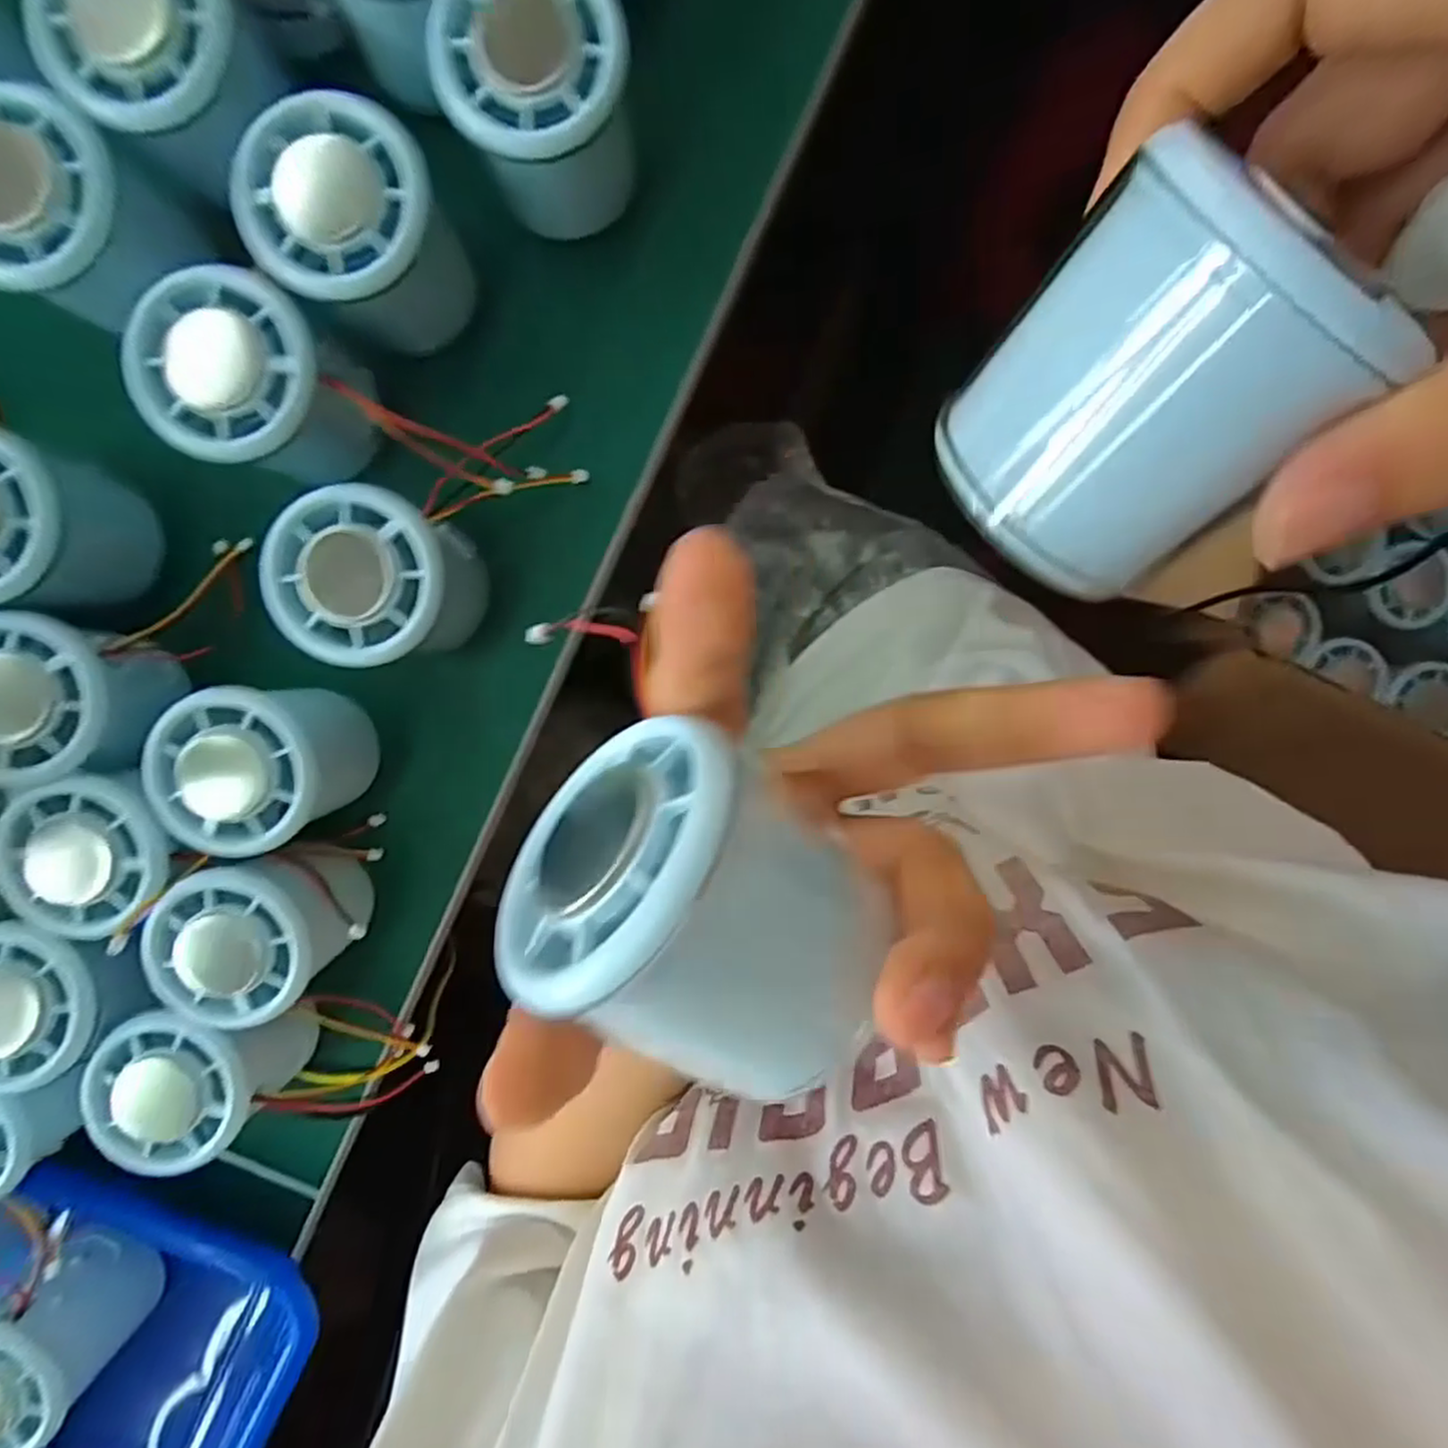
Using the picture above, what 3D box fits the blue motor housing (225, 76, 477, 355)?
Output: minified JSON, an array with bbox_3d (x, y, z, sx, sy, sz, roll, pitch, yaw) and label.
[{"bbox_3d":[-0.120,-0.165,0.242,0.054,0.058,0.051,0,97,1],"label":"blue motor housing"}]

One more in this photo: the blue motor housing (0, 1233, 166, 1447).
[{"bbox_3d":[-0.271,0.244,0.284,0.061,0.055,0.055,-43,94,5],"label":"blue motor housing"}]

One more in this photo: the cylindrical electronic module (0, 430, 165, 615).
[{"bbox_3d":[-0.240,-0.068,0.246,0.059,0.054,0.058,4,97,0],"label":"cylindrical electronic module"}]

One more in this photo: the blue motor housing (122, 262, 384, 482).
[{"bbox_3d":[-0.156,-0.114,0.242,0.060,0.047,0.061,-10,96,2],"label":"blue motor housing"}]

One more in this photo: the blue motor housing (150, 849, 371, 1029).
[{"bbox_3d":[-0.171,0.075,0.269,0.054,0.052,0.055,0,97,1],"label":"blue motor housing"}]

